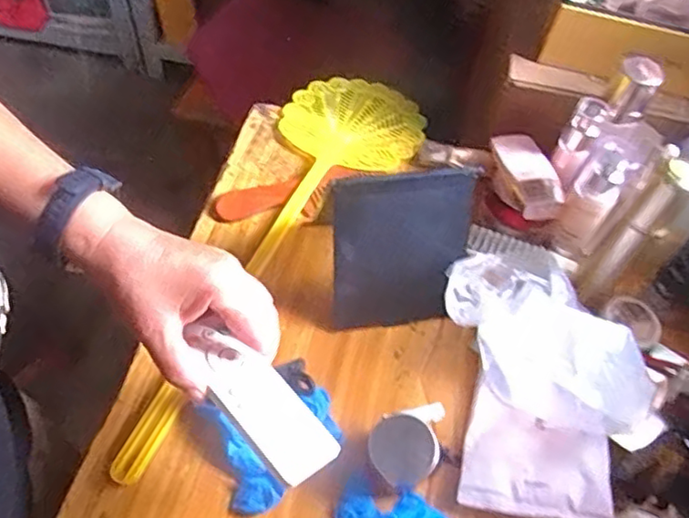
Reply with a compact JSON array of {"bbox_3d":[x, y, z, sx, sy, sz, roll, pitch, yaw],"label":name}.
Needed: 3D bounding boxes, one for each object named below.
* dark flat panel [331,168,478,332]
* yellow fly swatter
[{"bbox_3d":[0.045,-0.005,0.492,0.108,0.143,0.010,-4,33,-8],"label":"dark flat panel"},{"bbox_3d":[-0.067,-0.021,0.568,0.141,0.024,0.473,25,59,11],"label":"yellow fly swatter"}]

